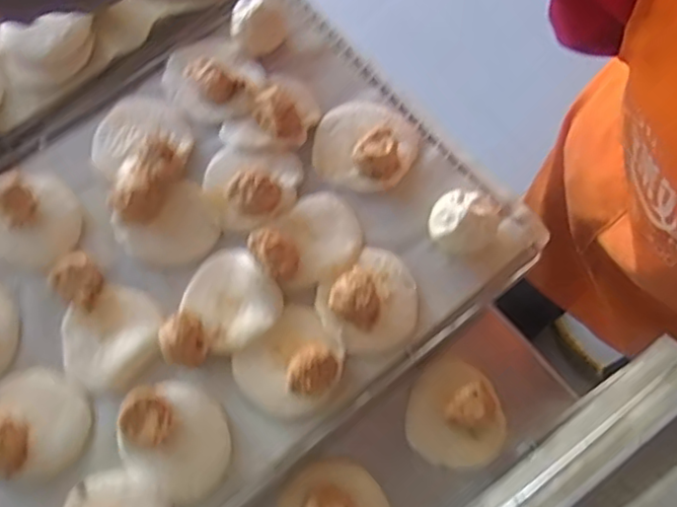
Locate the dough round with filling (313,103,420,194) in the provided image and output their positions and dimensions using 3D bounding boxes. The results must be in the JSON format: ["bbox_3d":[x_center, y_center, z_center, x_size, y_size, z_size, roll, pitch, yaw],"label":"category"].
[{"bbox_3d":[0.025,-0.106,0.597,0.096,0.030,0.091,-1,71,2],"label":"dough round with filling"}]

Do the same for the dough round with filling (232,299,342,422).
[{"bbox_3d":[-0.040,0.088,0.532,0.080,0.035,0.088,-1,71,2],"label":"dough round with filling"}]

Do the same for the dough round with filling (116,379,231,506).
[{"bbox_3d":[-0.132,0.148,0.518,0.089,0.034,0.081,-1,71,2],"label":"dough round with filling"}]

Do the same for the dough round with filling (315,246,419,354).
[{"bbox_3d":[0.029,0.037,0.549,0.084,0.040,0.077,-1,71,2],"label":"dough round with filling"}]

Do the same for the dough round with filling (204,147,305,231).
[{"bbox_3d":[-0.082,-0.065,0.584,0.086,0.030,0.079,-1,71,2],"label":"dough round with filling"}]

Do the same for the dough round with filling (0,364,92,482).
[{"bbox_3d":[-0.251,0.137,0.532,0.083,0.035,0.089,-1,71,2],"label":"dough round with filling"}]

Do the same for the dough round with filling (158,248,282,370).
[{"bbox_3d":[-0.107,0.046,0.553,0.106,0.027,0.081,-38,73,-10],"label":"dough round with filling"}]

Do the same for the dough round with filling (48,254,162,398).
[{"bbox_3d":[-0.211,0.059,0.557,0.110,0.030,0.087,37,76,14],"label":"dough round with filling"}]

